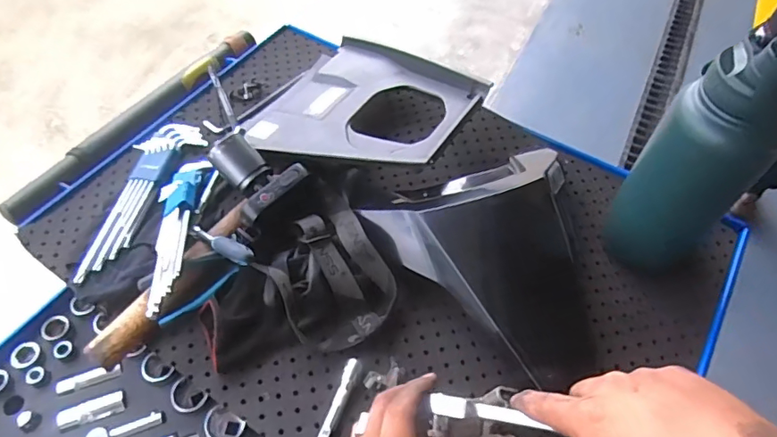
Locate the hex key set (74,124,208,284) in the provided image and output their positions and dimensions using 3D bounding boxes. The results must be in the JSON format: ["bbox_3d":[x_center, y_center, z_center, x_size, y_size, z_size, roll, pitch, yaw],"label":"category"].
[{"bbox_3d":[-0.288,-0.030,0.590,0.055,0.018,0.228,14,56,9],"label":"hex key set"}]

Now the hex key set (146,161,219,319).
[{"bbox_3d":[-0.217,0.003,0.531,0.056,0.022,0.230,-5,42,-4],"label":"hex key set"}]

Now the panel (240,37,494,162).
[{"bbox_3d":[-0.032,-0.126,0.636,0.268,0.057,0.235,25,57,31],"label":"panel"}]

